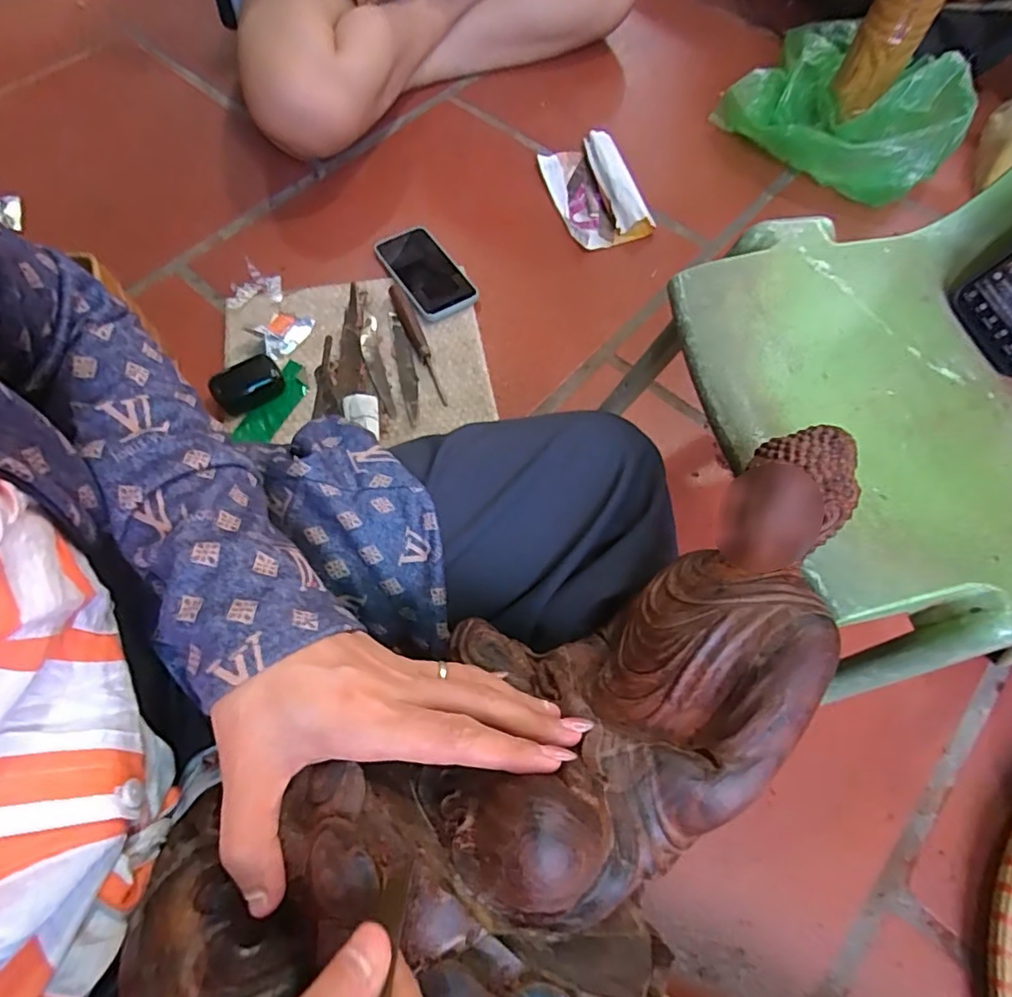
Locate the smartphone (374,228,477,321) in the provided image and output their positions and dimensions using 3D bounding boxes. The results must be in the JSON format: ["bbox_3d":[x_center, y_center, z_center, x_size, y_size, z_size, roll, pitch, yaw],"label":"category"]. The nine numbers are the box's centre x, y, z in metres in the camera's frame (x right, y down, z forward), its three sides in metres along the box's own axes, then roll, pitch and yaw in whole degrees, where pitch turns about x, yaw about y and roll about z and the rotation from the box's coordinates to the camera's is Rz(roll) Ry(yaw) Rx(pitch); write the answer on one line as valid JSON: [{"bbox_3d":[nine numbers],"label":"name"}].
[{"bbox_3d":[-0.107,-0.298,0.752,0.080,0.011,0.158,-31,70,-15],"label":"smartphone"}]

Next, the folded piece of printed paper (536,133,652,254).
[{"bbox_3d":[0.121,-0.433,0.810,0.110,0.030,0.194,-14,66,-8],"label":"folded piece of printed paper"}]

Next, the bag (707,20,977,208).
[{"bbox_3d":[0.506,-0.583,0.829,0.307,0.104,0.276,37,69,15],"label":"bag"}]

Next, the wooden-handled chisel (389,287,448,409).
[{"bbox_3d":[-0.105,-0.193,0.705,0.017,0.013,0.181,-22,68,-12],"label":"wooden-handled chisel"}]

